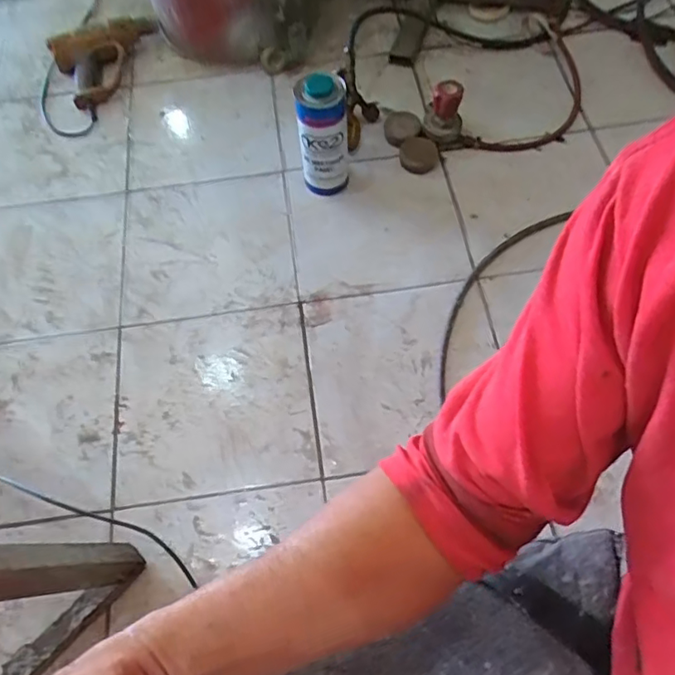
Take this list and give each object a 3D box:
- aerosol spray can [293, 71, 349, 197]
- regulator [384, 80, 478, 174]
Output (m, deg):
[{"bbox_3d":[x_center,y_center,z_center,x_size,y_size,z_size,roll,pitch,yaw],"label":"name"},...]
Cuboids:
[{"bbox_3d":[-0.025,-0.360,1.042,0.085,0.203,0.092,-1,61,2],"label":"aerosol spray can"},{"bbox_3d":[0.176,-0.404,1.116,0.156,0.103,0.113,-35,65,-16],"label":"regulator"}]

